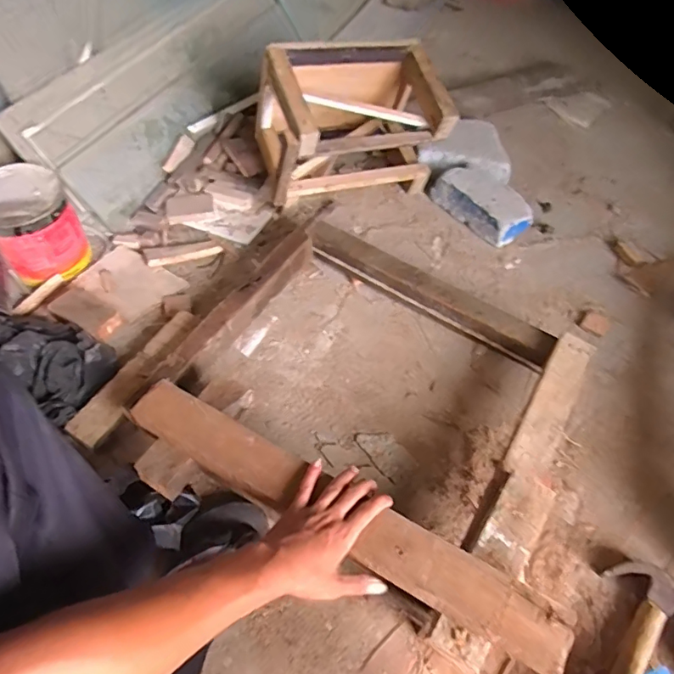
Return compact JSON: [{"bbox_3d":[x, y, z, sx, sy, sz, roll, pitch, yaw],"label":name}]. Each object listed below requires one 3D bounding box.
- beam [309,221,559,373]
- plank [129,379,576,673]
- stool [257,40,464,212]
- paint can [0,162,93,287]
[{"bbox_3d":[0.154,-0.079,0.918,0.471,0.084,0.044,31,59,18],"label":"beam"},{"bbox_3d":[-0.009,0.197,0.583,0.543,0.031,0.071,27,58,17],"label":"plank"},{"bbox_3d":[0.017,-0.430,1.035,0.345,0.271,0.239,-17,57,-15],"label":"stool"},{"bbox_3d":[-0.545,-0.199,0.910,0.143,0.159,0.136,1,55,-2],"label":"paint can"}]

